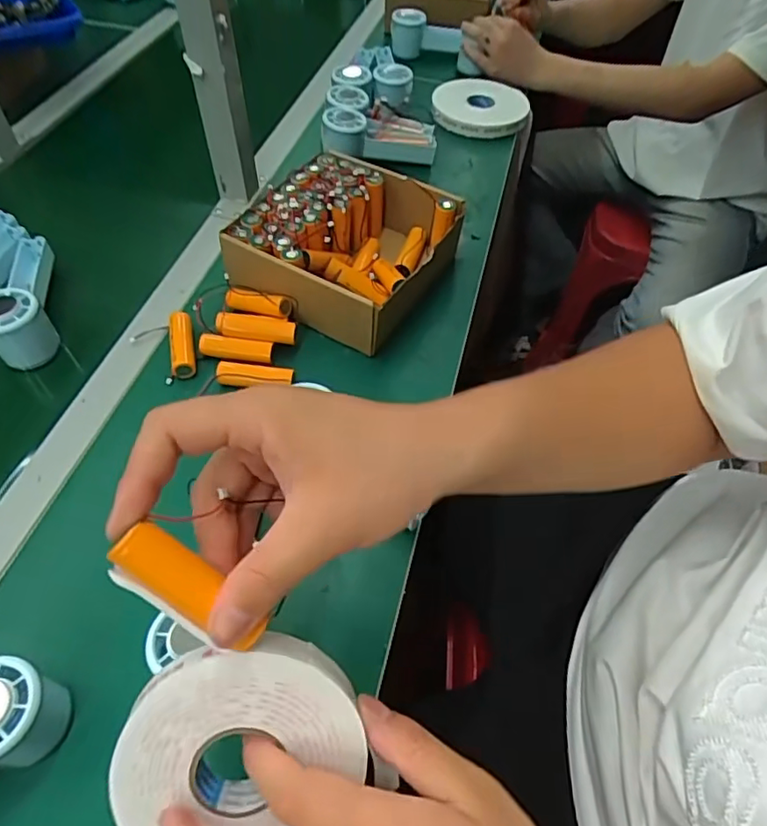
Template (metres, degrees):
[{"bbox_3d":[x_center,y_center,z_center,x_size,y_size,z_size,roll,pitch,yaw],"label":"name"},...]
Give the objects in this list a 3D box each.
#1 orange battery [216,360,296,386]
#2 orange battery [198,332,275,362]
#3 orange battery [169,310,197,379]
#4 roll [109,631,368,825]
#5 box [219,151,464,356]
[{"bbox_3d":[-0.120,-0.037,0.537,0.072,0.016,0.018,5,54,1],"label":"orange battery"},{"bbox_3d":[-0.145,-0.064,0.555,0.072,0.016,0.017,9,54,4],"label":"orange battery"},{"bbox_3d":[-0.196,-0.070,0.554,0.022,0.017,0.068,-9,55,-9],"label":"orange battery"},{"bbox_3d":[-0.063,0.149,0.255,0.105,0.017,0.093,-5,95,-9],"label":"roll"},{"bbox_3d":[-0.039,-0.178,0.601,0.189,0.067,0.213,24,56,14],"label":"box"}]

